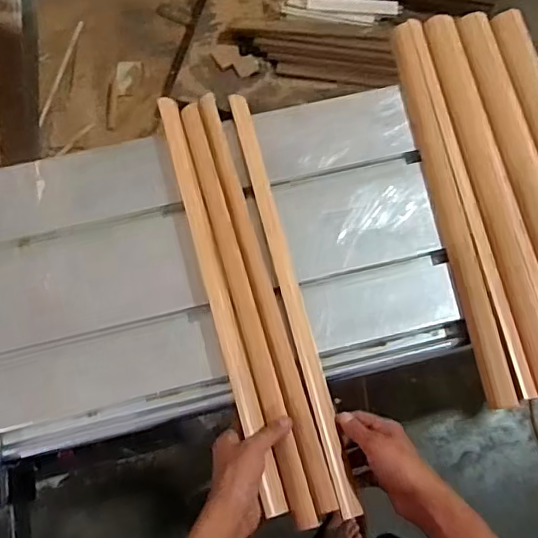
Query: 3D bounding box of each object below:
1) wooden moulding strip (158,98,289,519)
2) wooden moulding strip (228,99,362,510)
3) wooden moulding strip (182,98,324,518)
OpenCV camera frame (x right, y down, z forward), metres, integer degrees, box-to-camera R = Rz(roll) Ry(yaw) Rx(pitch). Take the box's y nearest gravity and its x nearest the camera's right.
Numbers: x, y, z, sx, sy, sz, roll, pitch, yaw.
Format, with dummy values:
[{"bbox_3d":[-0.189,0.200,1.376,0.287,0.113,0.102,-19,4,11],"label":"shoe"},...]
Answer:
[{"bbox_3d":[-0.067,0.012,0.685,0.025,0.017,0.549,-15,70,-5],"label":"wooden moulding strip"},{"bbox_3d":[0.023,0.013,0.686,0.023,0.016,0.544,-13,70,-4],"label":"wooden moulding strip"},{"bbox_3d":[-0.034,0.024,0.681,0.028,0.013,0.545,-15,70,-5],"label":"wooden moulding strip"}]

